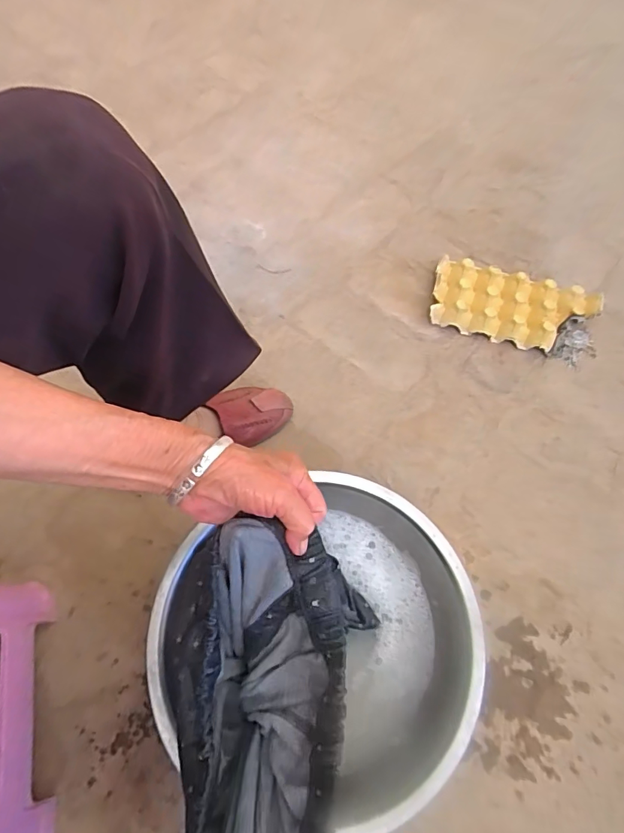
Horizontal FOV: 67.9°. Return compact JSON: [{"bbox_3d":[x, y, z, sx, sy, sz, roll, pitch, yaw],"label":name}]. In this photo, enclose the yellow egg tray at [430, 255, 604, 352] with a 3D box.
[{"bbox_3d":[0.350,-0.189,0.811,0.283,0.048,0.136,17,66,4],"label":"yellow egg tray"}]

